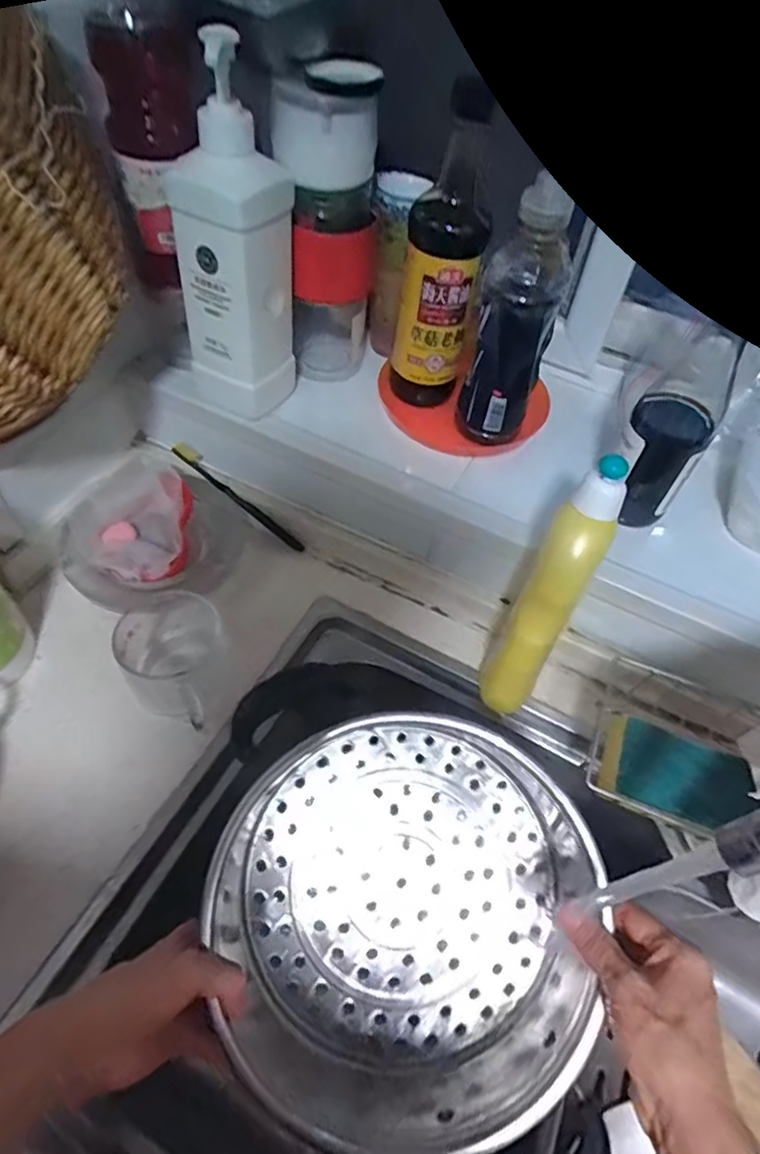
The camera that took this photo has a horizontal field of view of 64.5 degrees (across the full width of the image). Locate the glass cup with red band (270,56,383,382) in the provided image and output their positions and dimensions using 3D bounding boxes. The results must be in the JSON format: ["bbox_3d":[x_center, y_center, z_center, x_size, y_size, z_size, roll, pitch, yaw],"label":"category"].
[{"bbox_3d":[-0.050,-0.310,0.580,0.085,0.283,0.077,-2,53,-6],"label":"glass cup with red band"}]

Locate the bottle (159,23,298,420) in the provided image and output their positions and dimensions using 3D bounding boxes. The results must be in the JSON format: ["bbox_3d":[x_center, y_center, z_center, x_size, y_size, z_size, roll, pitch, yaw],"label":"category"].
[{"bbox_3d":[-0.124,-0.279,0.515,0.068,0.273,0.079,31,57,18],"label":"bottle"}]

